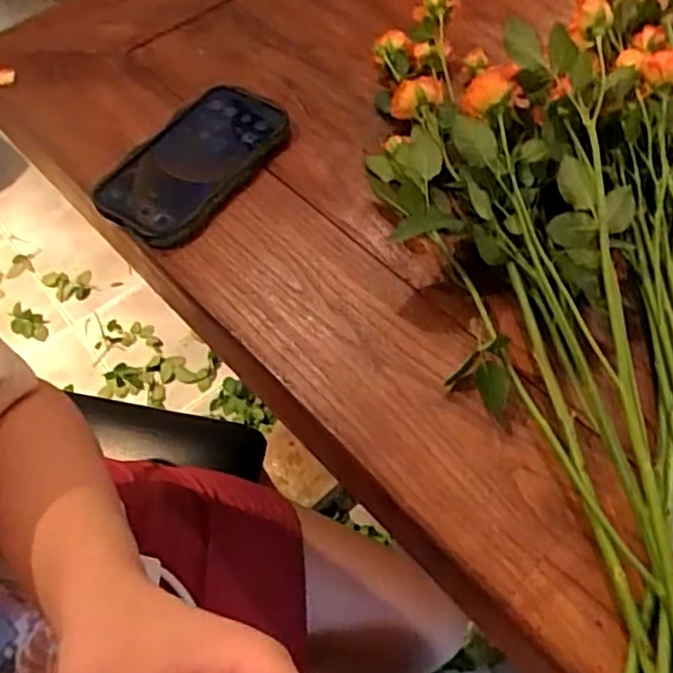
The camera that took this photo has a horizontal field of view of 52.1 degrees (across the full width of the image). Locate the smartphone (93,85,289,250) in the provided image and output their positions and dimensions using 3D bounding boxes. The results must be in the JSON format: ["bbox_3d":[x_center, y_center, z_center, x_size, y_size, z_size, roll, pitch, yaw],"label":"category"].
[{"bbox_3d":[-0.100,-0.130,0.497,0.080,0.011,0.149,30,65,20],"label":"smartphone"}]

